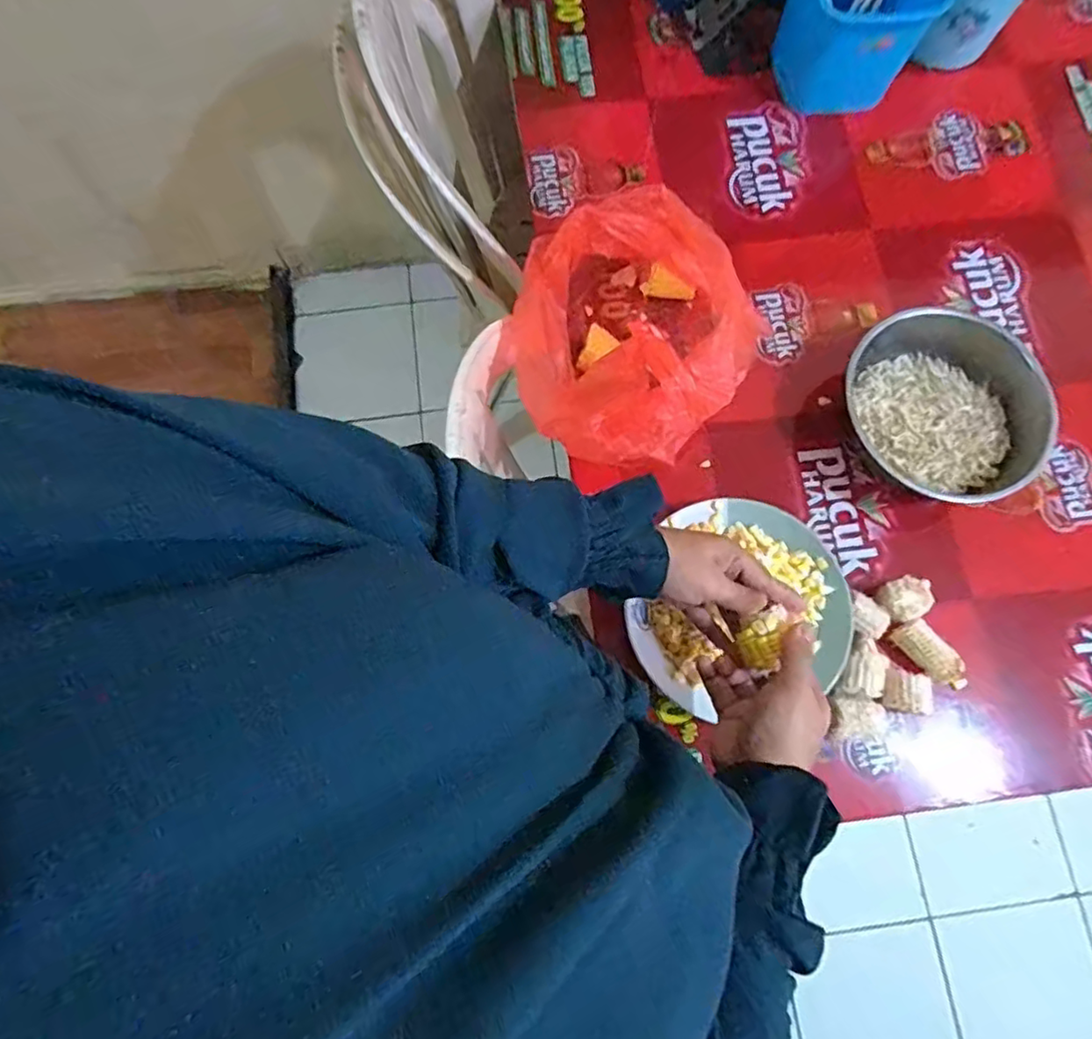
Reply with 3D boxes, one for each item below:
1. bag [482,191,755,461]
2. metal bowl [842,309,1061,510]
[{"bbox_3d":[0.073,-0.182,0.594,0.219,0.193,0.249,-17,77,-3],"label":"bag"},{"bbox_3d":[0.408,-0.120,0.639,0.172,0.077,0.190,-41,79,-8],"label":"metal bowl"}]

